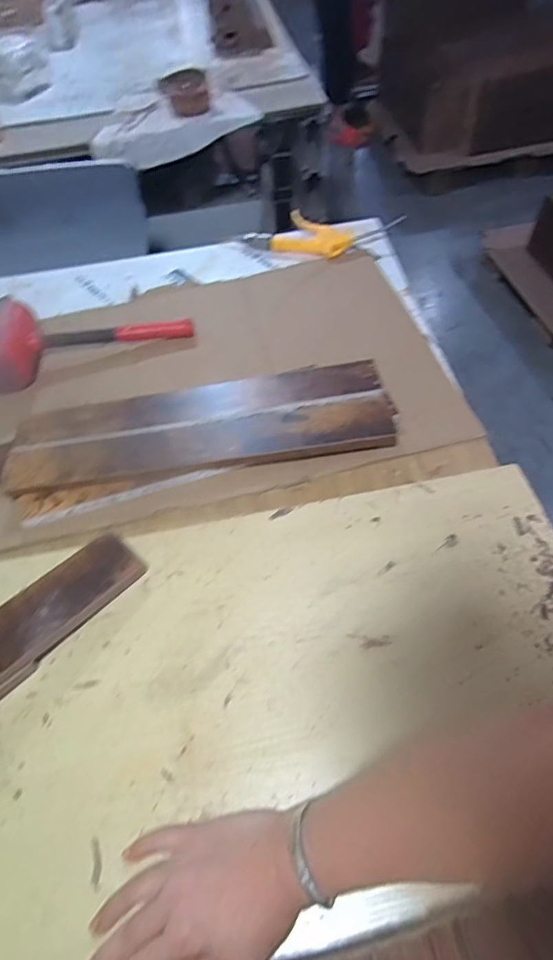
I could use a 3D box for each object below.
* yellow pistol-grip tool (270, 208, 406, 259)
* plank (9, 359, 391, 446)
[{"bbox_3d":[0.105,-0.426,0.902,0.223,0.022,0.119,2,55,6],"label":"yellow pistol-grip tool"},{"bbox_3d":[-0.100,-0.096,0.664,0.458,0.012,0.069,-10,45,-2],"label":"plank"}]

